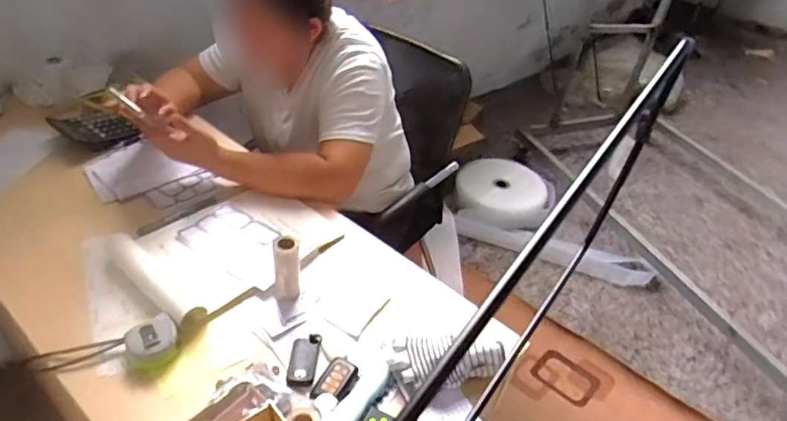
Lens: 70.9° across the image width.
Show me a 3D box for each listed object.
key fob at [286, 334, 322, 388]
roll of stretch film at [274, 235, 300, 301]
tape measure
[{"bbox_3d":[-0.124,0.203,0.755,0.037,0.011,0.077,6,38,1],"label":"key fob"},{"bbox_3d":[-0.157,0.087,0.812,0.033,0.099,0.036,-5,40,-13],"label":"roll of stretch film"},{"bbox_3d":[-0.324,0.177,0.742,0.068,0.033,0.066,-16,43,-24],"label":"tape measure"}]

